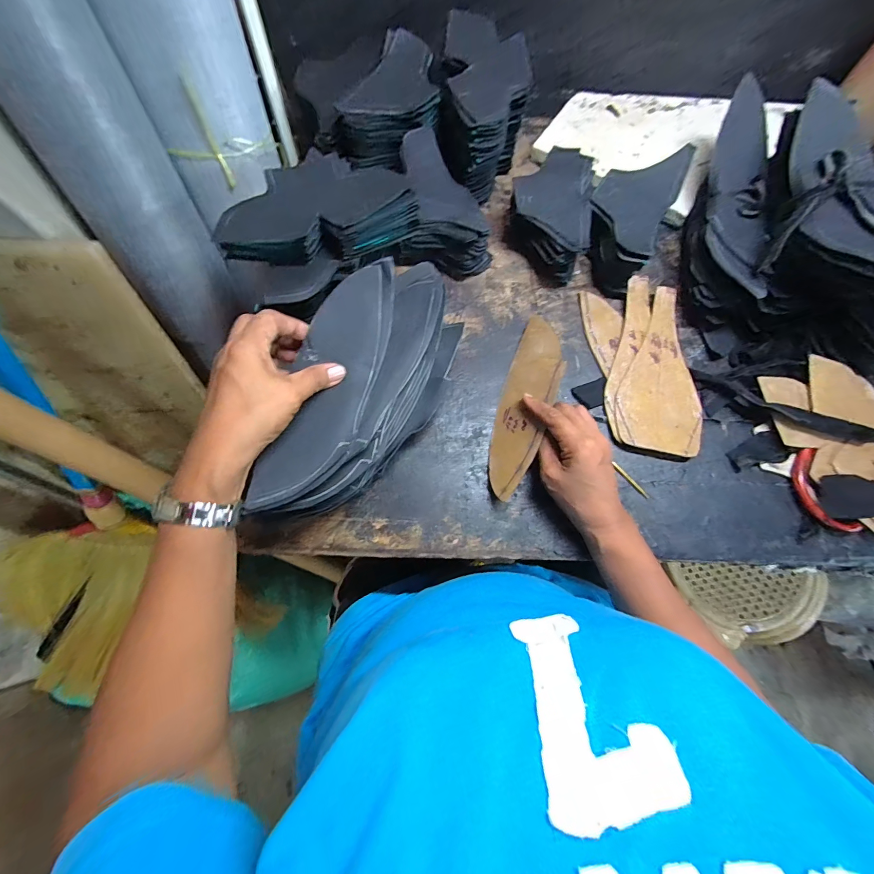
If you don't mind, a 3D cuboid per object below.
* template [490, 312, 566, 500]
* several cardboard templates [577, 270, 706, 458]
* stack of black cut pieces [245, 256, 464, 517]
[{"bbox_3d":[0.095,-0.038,0.404,0.063,0.007,0.209,1,66,41],"label":"template"},{"bbox_3d":[0.235,-0.082,0.430,0.104,0.011,0.207,-6,75,-1],"label":"several cardboard templates"},{"bbox_3d":[-0.069,-0.043,0.351,0.110,0.092,0.258,25,71,6],"label":"stack of black cut pieces"}]

